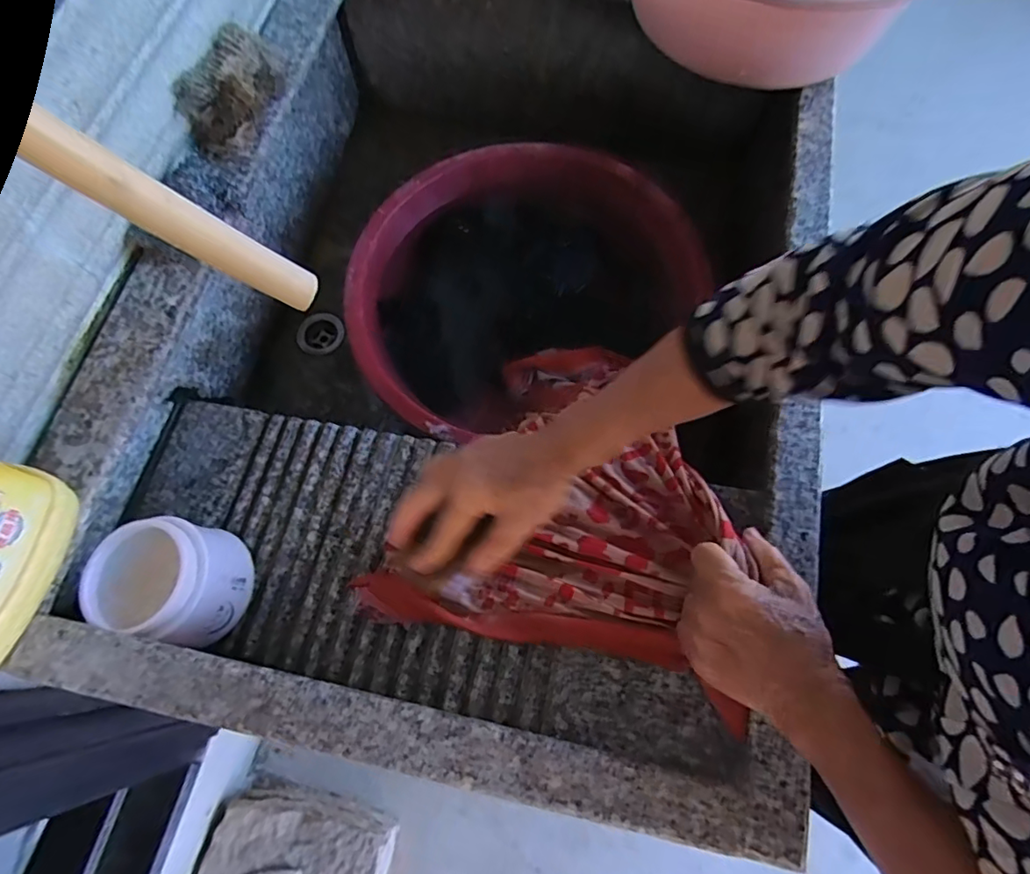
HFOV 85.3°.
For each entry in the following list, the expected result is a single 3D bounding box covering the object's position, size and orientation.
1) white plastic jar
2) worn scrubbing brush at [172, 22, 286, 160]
[{"bbox_3d":[-0.270,0.110,0.439,0.100,0.065,0.089,13,70,3],"label":"white plastic jar"},{"bbox_3d":[-0.264,-0.329,0.522,0.054,0.044,0.128,19,70,5],"label":"worn scrubbing brush"}]

